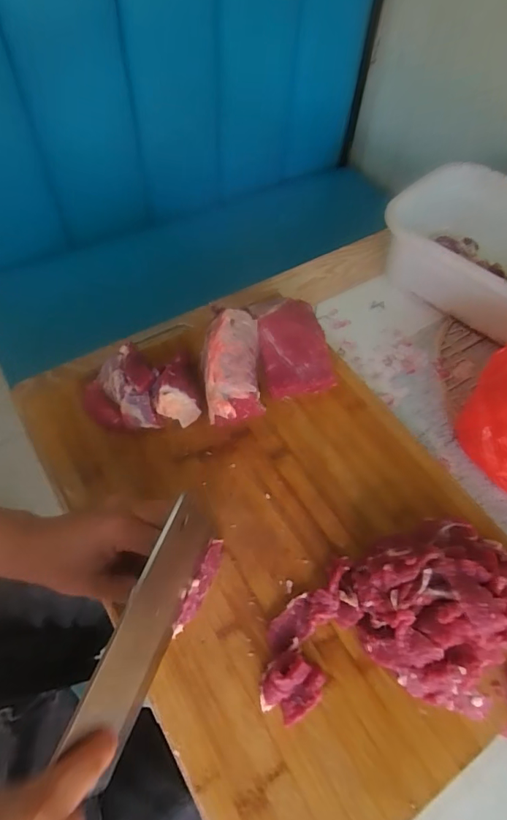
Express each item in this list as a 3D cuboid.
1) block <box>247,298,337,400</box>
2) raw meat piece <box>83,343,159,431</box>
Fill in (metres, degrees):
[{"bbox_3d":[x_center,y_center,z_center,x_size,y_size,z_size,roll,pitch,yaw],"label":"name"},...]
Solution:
[{"bbox_3d":[0.043,-0.077,0.520,0.083,0.046,0.113,-11,58,-10],"label":"block"},{"bbox_3d":[-0.144,-0.031,0.494,0.078,0.028,0.108,-2,57,-5],"label":"raw meat piece"}]

